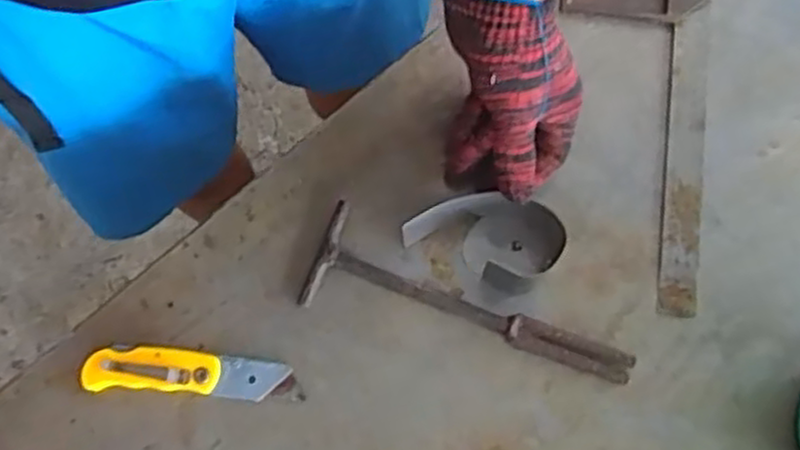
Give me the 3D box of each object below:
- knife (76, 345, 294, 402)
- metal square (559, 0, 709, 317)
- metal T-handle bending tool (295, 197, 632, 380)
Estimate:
[{"bbox_3d":[-0.144,0.098,0.508,0.134,0.014,0.030,3,73,3],"label":"knife"},{"bbox_3d":[0.167,-0.066,0.553,0.107,0.008,0.252,7,74,4],"label":"metal square"},{"bbox_3d":[0.048,0.054,0.518,0.224,0.011,0.071,18,75,7],"label":"metal T-handle bending tool"}]

